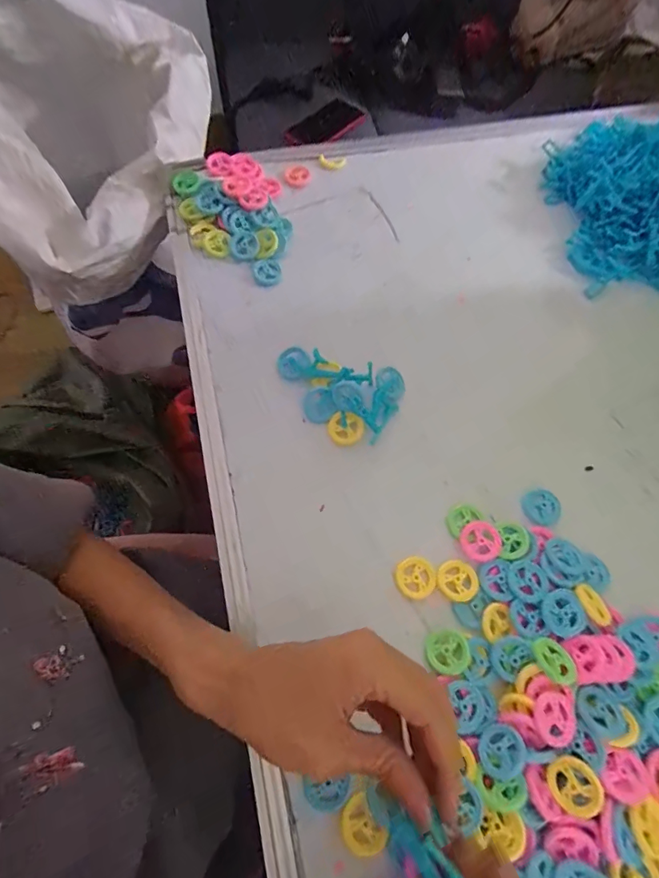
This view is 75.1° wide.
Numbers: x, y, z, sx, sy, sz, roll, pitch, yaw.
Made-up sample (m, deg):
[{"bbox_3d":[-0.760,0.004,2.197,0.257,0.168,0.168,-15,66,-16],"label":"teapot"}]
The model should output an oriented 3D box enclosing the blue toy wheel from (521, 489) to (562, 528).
[{"bbox_3d":[0.171,0.055,0.344,0.031,0.004,0.029,1,66,-2],"label":"blue toy wheel"}]

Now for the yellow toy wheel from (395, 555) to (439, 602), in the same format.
[{"bbox_3d":[0.064,0.104,0.318,0.030,0.004,0.029,1,66,-2],"label":"yellow toy wheel"}]

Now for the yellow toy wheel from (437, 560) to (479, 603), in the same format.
[{"bbox_3d":[0.095,0.105,0.317,0.029,0.004,0.029,1,66,-2],"label":"yellow toy wheel"}]

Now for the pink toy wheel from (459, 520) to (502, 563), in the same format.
[{"bbox_3d":[0.116,0.078,0.327,0.029,0.004,0.030,1,66,-2],"label":"pink toy wheel"}]

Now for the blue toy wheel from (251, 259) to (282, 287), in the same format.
[{"bbox_3d":[-0.063,-0.167,0.427,0.027,0.006,0.031,-15,67,-9],"label":"blue toy wheel"}]

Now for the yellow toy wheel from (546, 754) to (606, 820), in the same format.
[{"bbox_3d":[0.148,0.209,0.259,0.028,0.006,0.028,-33,58,12],"label":"yellow toy wheel"}]

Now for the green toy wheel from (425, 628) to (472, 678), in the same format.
[{"bbox_3d":[0.082,0.148,0.298,0.029,0.004,0.028,-9,57,13],"label":"green toy wheel"}]

